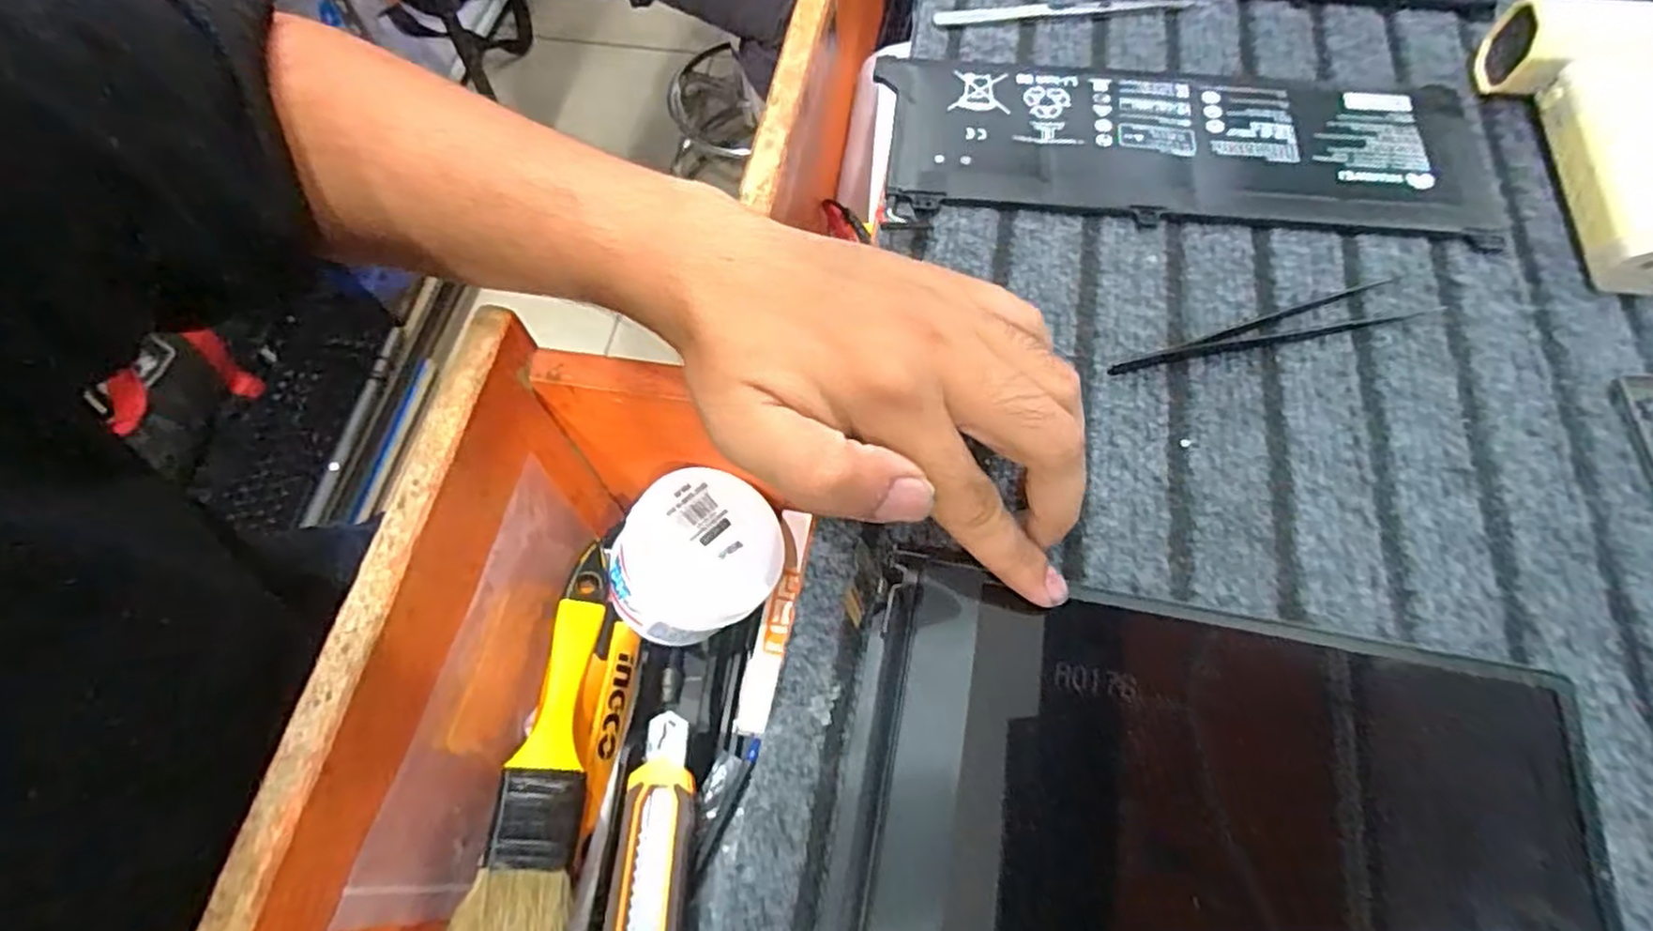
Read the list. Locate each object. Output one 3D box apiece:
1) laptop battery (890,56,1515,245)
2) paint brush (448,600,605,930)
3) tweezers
[{"bbox_3d":[0.157,-0.147,0.335,0.254,0.006,0.093,5,65,4],"label":"laptop battery"},{"bbox_3d":[-0.128,0.139,0.338,0.040,0.032,0.150,1,65,2],"label":"paint brush"},{"bbox_3d":[0.176,-0.056,0.293,0.133,0.008,0.017,-12,65,-5],"label":"tweezers"}]

